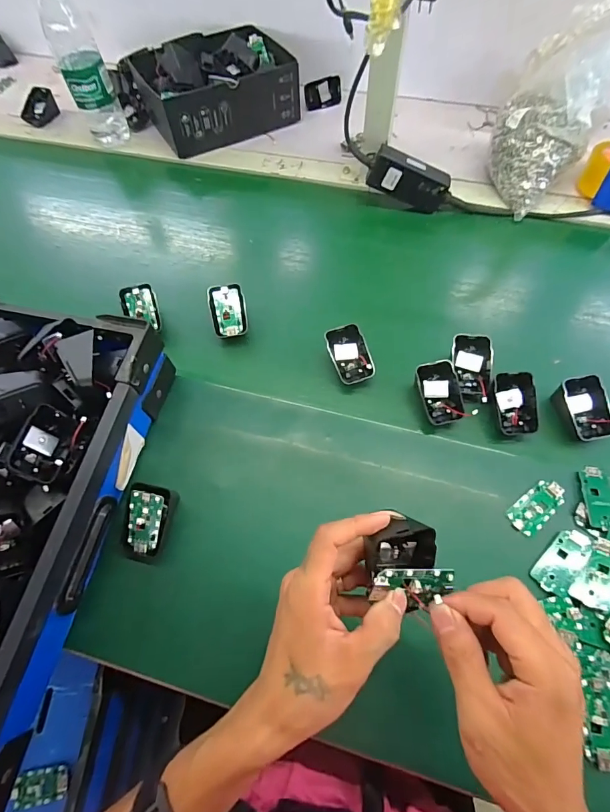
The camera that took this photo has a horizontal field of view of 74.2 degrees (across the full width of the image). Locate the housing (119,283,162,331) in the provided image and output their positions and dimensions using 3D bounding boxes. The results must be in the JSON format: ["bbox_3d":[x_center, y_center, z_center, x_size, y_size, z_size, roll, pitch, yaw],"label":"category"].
[{"bbox_3d":[-0.209,-0.124,0.516,0.042,0.008,0.067,-18,83,-12],"label":"housing"}]

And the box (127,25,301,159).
[{"bbox_3d":[-0.150,-0.557,0.707,0.249,0.095,0.182,-27,65,-10],"label":"box"}]

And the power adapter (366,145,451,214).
[{"bbox_3d":[0.152,-0.327,0.587,0.116,0.053,0.027,20,63,-10],"label":"power adapter"}]

